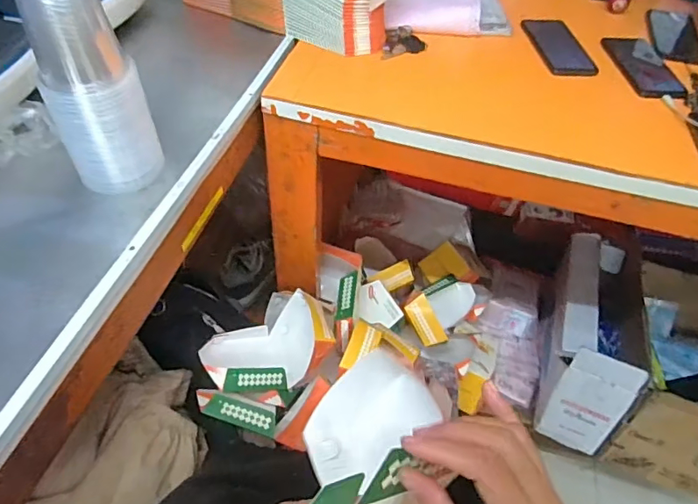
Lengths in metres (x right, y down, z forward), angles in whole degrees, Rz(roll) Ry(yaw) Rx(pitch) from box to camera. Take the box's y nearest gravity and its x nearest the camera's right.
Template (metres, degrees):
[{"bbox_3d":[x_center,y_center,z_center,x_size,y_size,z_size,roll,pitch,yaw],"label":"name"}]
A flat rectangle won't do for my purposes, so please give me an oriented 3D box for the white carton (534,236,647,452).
[{"bbox_3d":[0.498,0.186,1.095,0.137,0.246,0.371,14,49,8],"label":"white carton"}]

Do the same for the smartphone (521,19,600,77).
[{"bbox_3d":[0.334,-0.331,0.826,0.082,0.009,0.179,-3,49,-6],"label":"smartphone"}]

